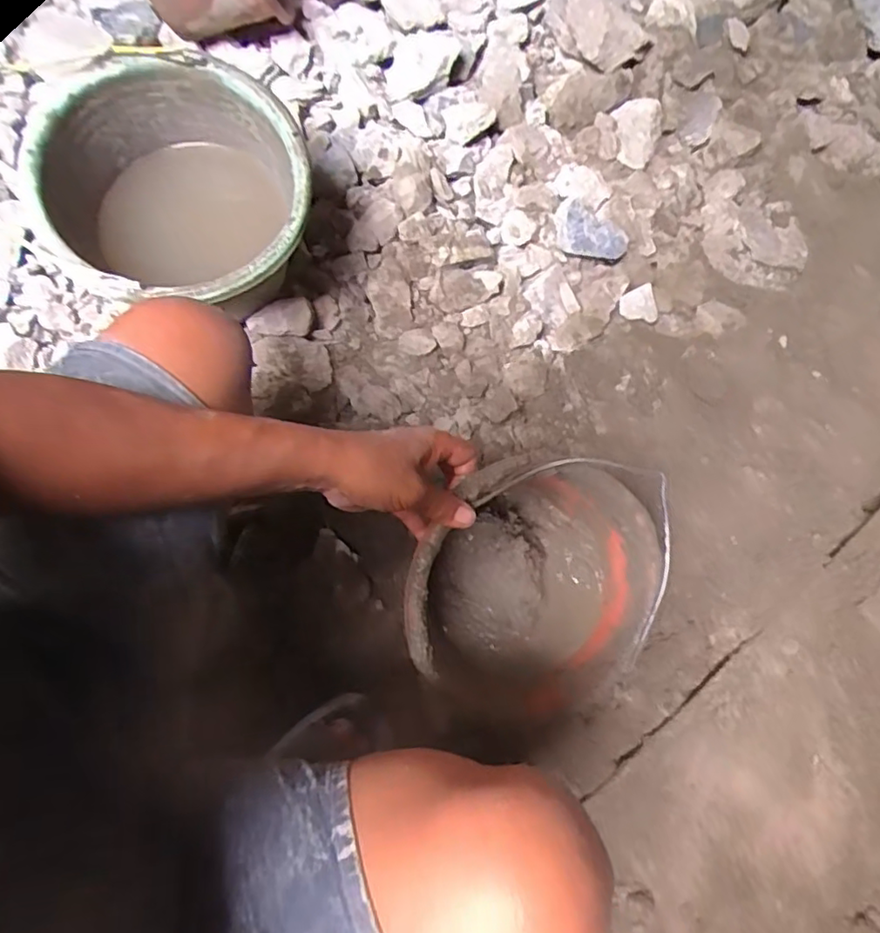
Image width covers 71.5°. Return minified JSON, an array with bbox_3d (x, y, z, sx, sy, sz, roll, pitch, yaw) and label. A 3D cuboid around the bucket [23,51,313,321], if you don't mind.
[{"bbox_3d":[-0.287,-0.283,0.730,0.278,0.217,0.293,-34,78,-9],"label":"bucket"}]

